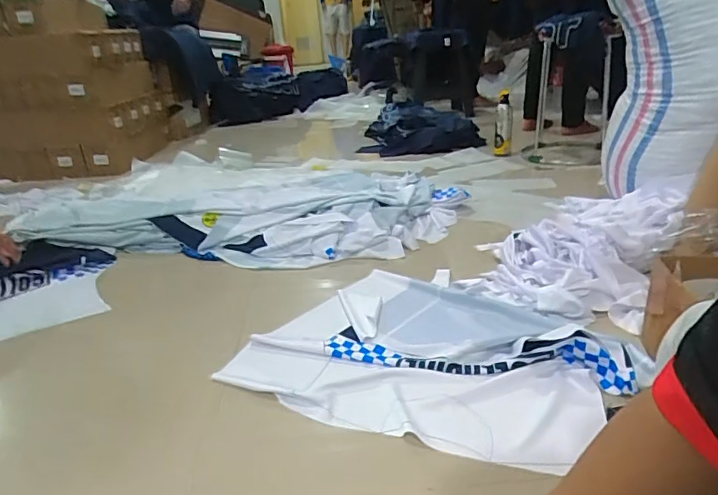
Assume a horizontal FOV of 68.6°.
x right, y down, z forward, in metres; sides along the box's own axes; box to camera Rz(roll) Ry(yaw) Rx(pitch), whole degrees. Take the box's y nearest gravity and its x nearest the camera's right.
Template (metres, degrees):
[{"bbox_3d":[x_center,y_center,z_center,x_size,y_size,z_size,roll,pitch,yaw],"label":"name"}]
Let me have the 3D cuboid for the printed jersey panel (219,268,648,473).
[{"bbox_3d":[0.127,0.168,0.869,0.604,0.045,0.421,10,29,29],"label":"printed jersey panel"}]

